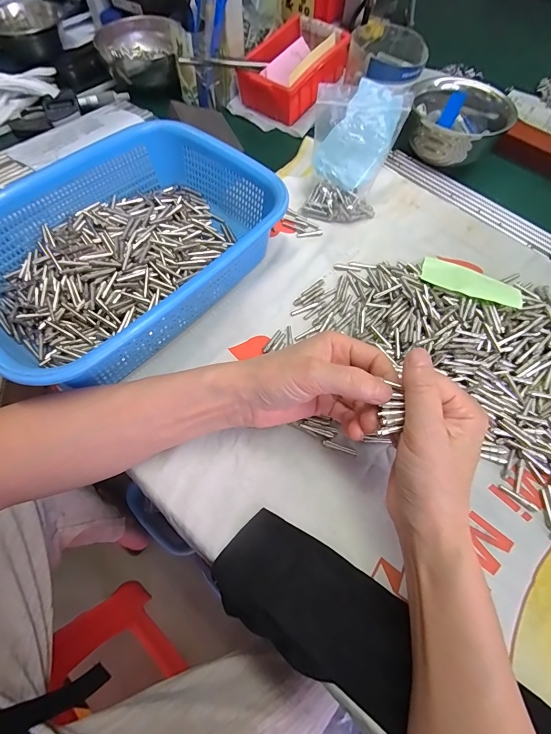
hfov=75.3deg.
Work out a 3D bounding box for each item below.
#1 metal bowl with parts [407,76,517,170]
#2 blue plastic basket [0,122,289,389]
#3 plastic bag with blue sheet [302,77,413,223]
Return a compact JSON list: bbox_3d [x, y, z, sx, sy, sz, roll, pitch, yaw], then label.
[{"bbox_3d":[0.230,-0.315,0.461,0.116,0.067,0.104,10,63,4],"label":"metal bowl with parts"},{"bbox_3d":[-0.137,-0.114,0.341,0.211,0.074,0.279,36,68,16],"label":"blue plastic basket"},{"bbox_3d":[0.084,-0.224,0.385,0.090,0.126,0.029,4,42,-2],"label":"plastic bag with blue sheet"}]

